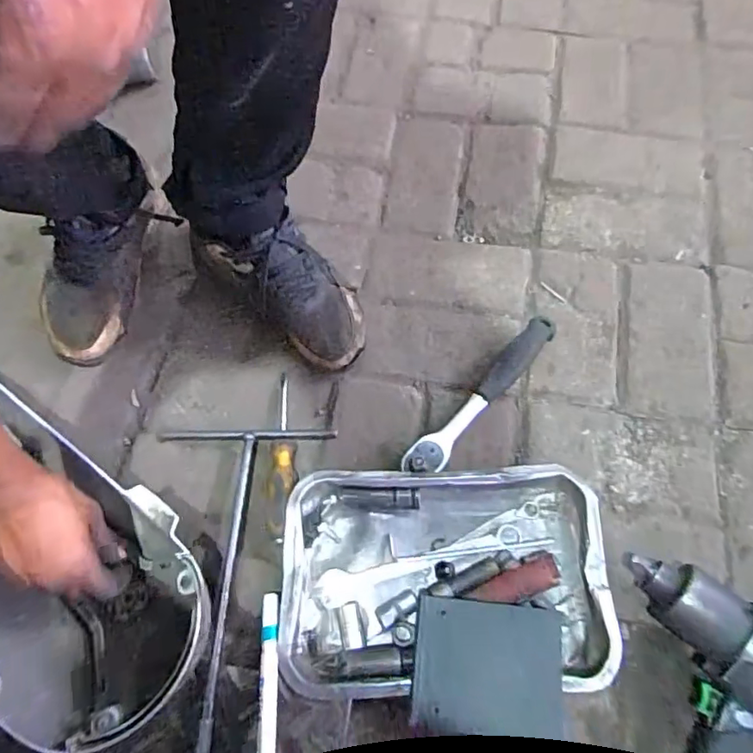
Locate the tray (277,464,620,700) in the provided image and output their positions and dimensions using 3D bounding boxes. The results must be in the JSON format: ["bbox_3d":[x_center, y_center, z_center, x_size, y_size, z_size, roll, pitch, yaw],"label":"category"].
[{"bbox_3d":[0.061,0.190,0.540,0.300,0.048,0.197,-1,65,0],"label":"tray"}]

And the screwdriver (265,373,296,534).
[{"bbox_3d":[-0.102,0.080,0.607,0.029,0.025,0.181,0,65,0],"label":"screwdriver"}]

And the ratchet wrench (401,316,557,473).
[{"bbox_3d":[0.116,0.022,0.627,0.039,0.031,0.237,39,71,16],"label":"ratchet wrench"}]

